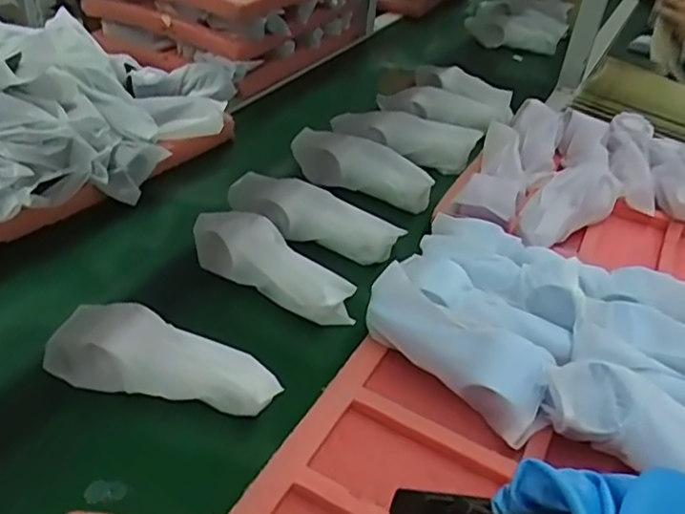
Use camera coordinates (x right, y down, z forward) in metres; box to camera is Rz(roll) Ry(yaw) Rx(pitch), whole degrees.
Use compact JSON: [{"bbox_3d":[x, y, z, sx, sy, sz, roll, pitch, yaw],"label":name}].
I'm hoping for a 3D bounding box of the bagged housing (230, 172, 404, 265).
[{"bbox_3d":[-0.039,-0.041,0.696,0.198,0.058,0.052,20,40,18],"label":"bagged housing"}]

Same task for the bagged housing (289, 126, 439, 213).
[{"bbox_3d":[0.026,-0.114,0.796,0.185,0.056,0.063,22,40,20],"label":"bagged housing"}]

